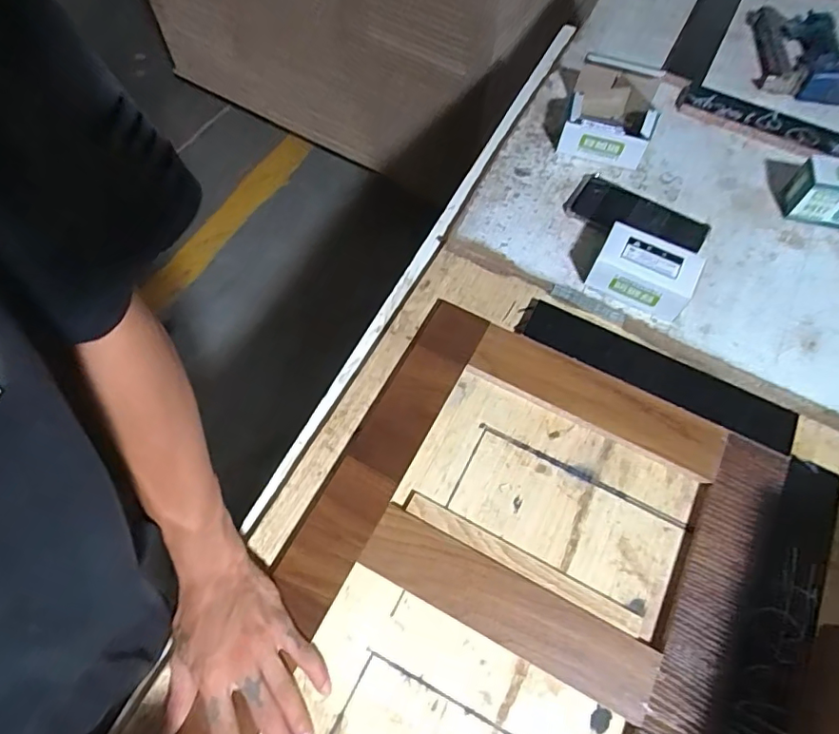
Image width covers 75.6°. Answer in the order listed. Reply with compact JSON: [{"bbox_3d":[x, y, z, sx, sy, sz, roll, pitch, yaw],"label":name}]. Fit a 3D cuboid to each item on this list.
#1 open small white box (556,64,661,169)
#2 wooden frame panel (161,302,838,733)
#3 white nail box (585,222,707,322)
[{"bbox_3d":[0.253,-0.331,0.726,0.108,0.051,0.124,17,65,7],"label":"open small white box"},{"bbox_3d":[0.042,0.321,0.435,0.446,0.021,0.749,26,66,11],"label":"wooden frame panel"},{"bbox_3d":[0.258,-0.108,0.621,0.112,0.054,0.069,27,66,11],"label":"white nail box"}]

